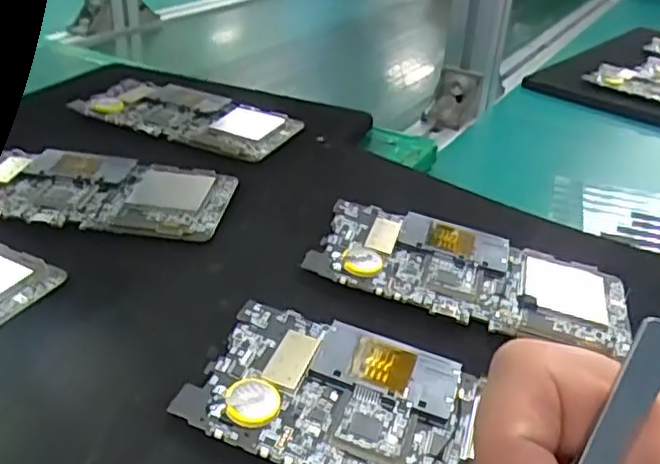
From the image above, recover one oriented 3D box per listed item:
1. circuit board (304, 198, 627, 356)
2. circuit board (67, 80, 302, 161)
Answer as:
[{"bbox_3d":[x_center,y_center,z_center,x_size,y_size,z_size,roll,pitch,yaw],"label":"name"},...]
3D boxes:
[{"bbox_3d":[0.071,0.019,0.323,0.152,0.009,0.070,15,34,10],"label":"circuit board"},{"bbox_3d":[-0.100,-0.084,0.452,0.146,0.011,0.071,19,36,17],"label":"circuit board"}]

